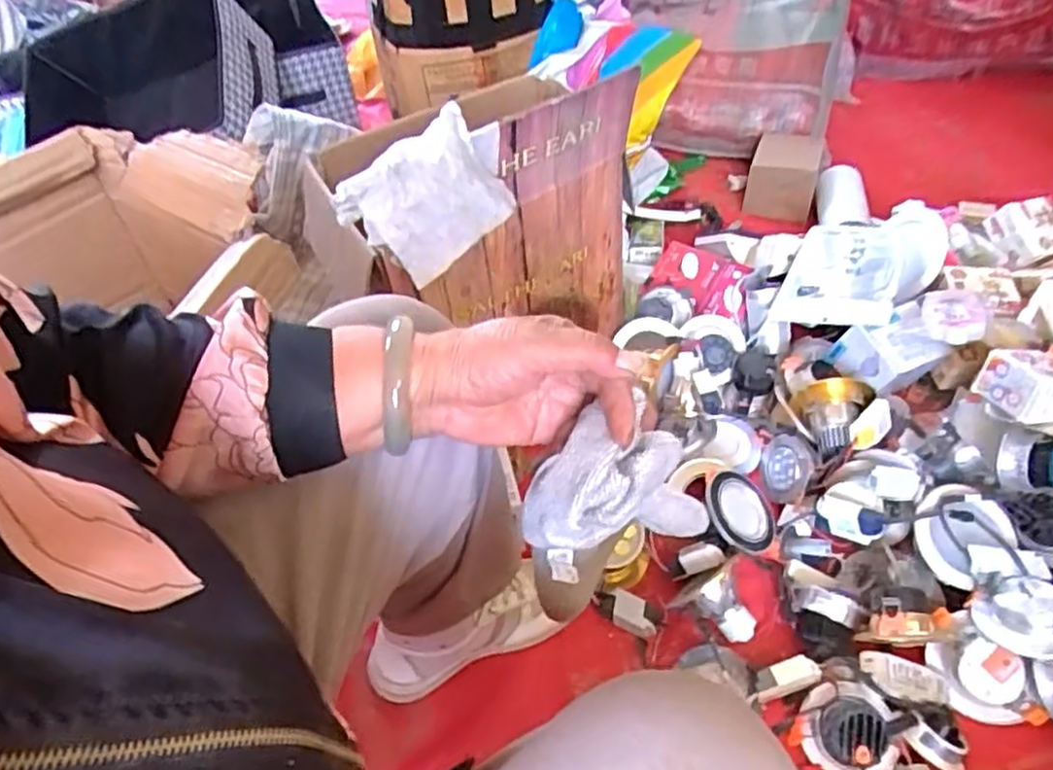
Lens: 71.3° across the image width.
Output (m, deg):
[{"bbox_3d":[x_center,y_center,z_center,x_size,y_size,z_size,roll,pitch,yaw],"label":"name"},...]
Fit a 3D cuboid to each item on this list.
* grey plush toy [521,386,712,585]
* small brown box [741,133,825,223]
[{"bbox_3d":[0.051,0.058,0.416,0.095,0.104,0.060,-31,50,-21],"label":"grey plush toy"},{"bbox_3d":[0.441,-0.357,1.265,0.112,0.095,0.121,13,49,19],"label":"small brown box"}]

